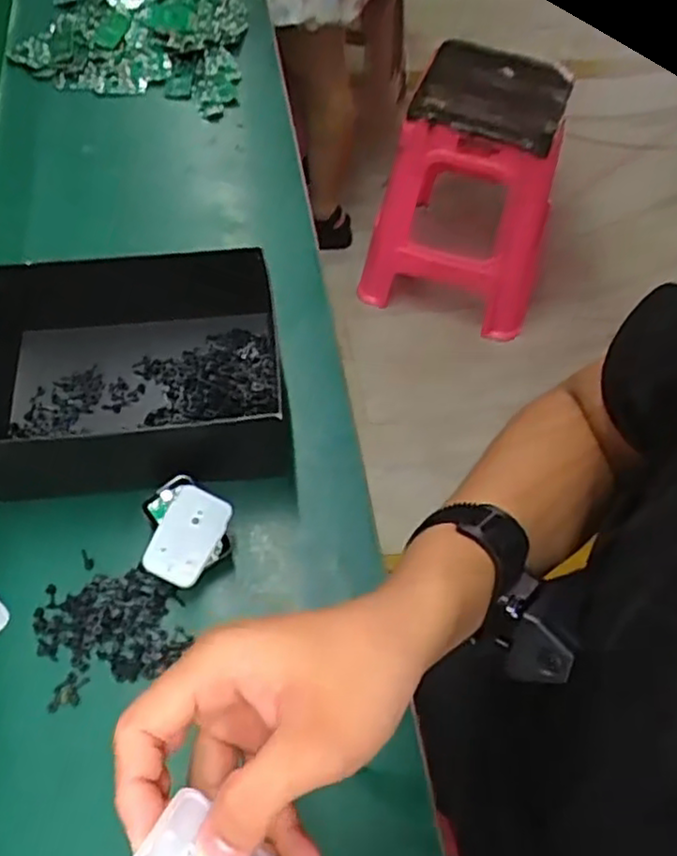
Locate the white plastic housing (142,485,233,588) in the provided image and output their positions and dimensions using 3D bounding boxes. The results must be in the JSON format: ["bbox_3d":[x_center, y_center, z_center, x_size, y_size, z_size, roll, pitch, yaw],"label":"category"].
[{"bbox_3d":[-0.111,0.079,0.521,0.045,0.005,0.069,28,72,4],"label":"white plastic housing"}]

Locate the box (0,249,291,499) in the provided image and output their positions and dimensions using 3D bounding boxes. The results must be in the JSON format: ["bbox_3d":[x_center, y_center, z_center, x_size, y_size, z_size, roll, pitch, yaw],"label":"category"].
[{"bbox_3d":[-0.182,-0.046,0.589,0.265,0.083,0.187,-4,56,-6],"label":"box"}]

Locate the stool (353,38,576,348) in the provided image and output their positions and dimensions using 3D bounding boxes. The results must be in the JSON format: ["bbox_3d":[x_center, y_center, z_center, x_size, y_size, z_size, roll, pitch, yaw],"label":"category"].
[{"bbox_3d":[0.294,-0.519,1.572,0.361,0.515,0.363,17,57,8],"label":"stool"}]

